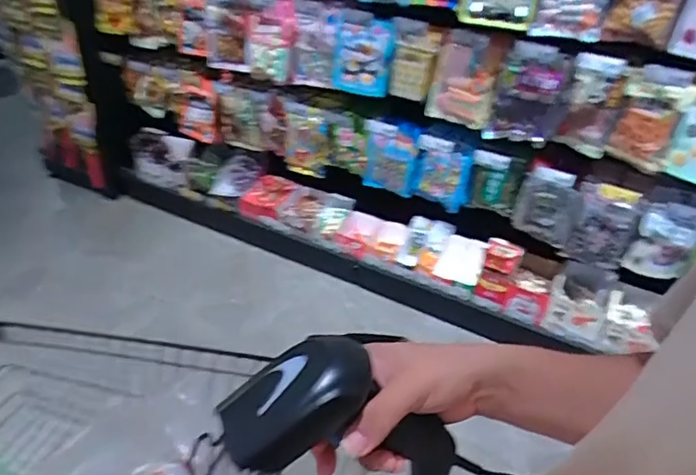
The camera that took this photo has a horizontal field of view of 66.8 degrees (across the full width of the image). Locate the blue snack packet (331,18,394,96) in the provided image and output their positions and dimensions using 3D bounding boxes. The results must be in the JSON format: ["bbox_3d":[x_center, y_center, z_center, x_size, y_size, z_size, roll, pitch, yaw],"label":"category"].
[{"bbox_3d":[0.046,-0.567,1.668,0.186,0.239,0.059,11,38,10],"label":"blue snack packet"}]

